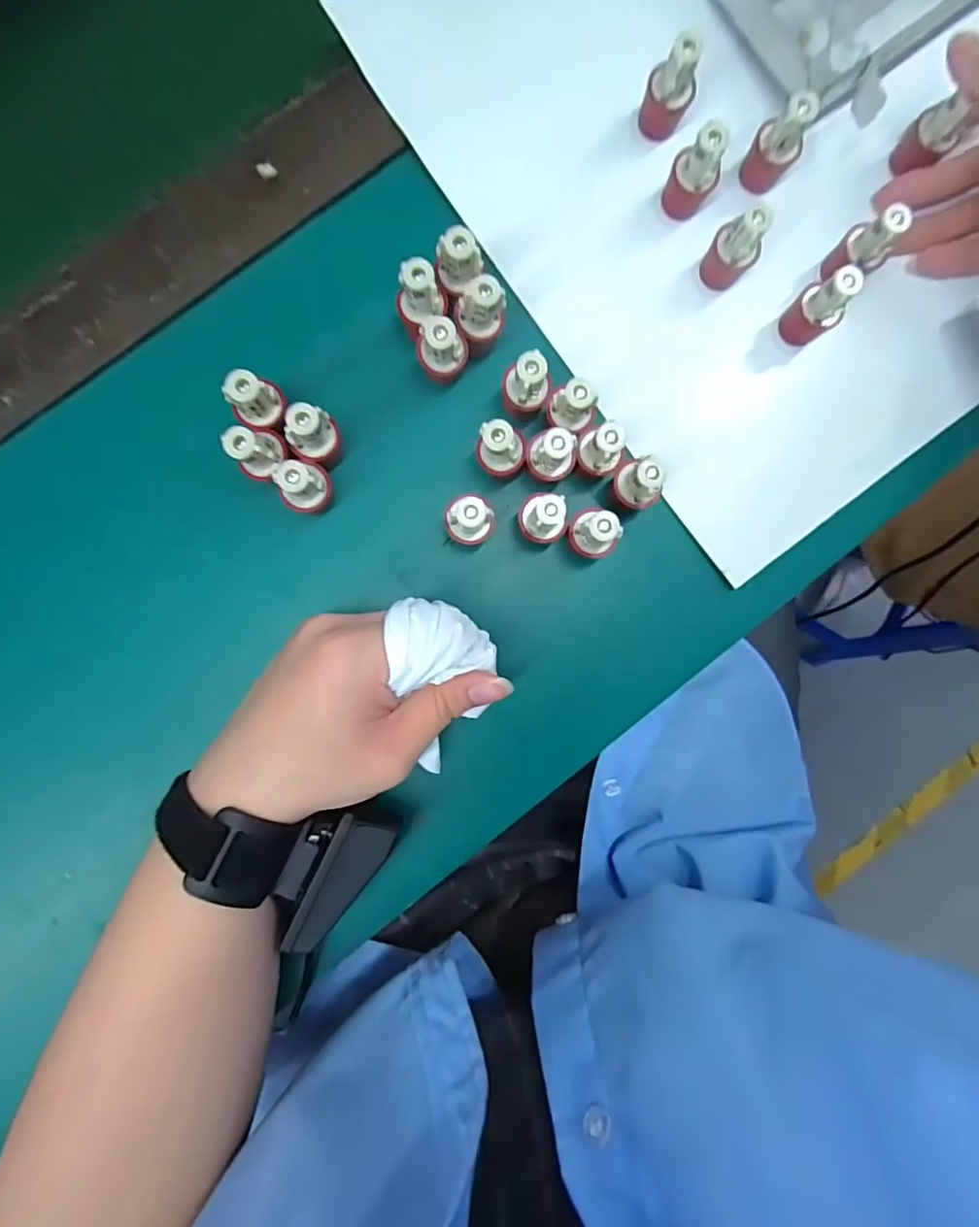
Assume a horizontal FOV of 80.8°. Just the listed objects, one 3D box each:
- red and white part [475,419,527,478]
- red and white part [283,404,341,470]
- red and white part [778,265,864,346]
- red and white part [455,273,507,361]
[{"bbox_3d":[0.005,-0.076,0.276,0.024,0.043,0.020,2,91,-3],"label":"red and white part"},{"bbox_3d":[-0.081,-0.081,0.271,0.020,0.044,0.021,15,90,-4],"label":"red and white part"},{"bbox_3d":[0.163,-0.151,0.284,0.016,0.043,0.021,-23,92,-3],"label":"red and white part"},{"bbox_3d":[-0.004,-0.140,0.275,0.022,0.041,0.018,-38,93,-2],"label":"red and white part"}]

